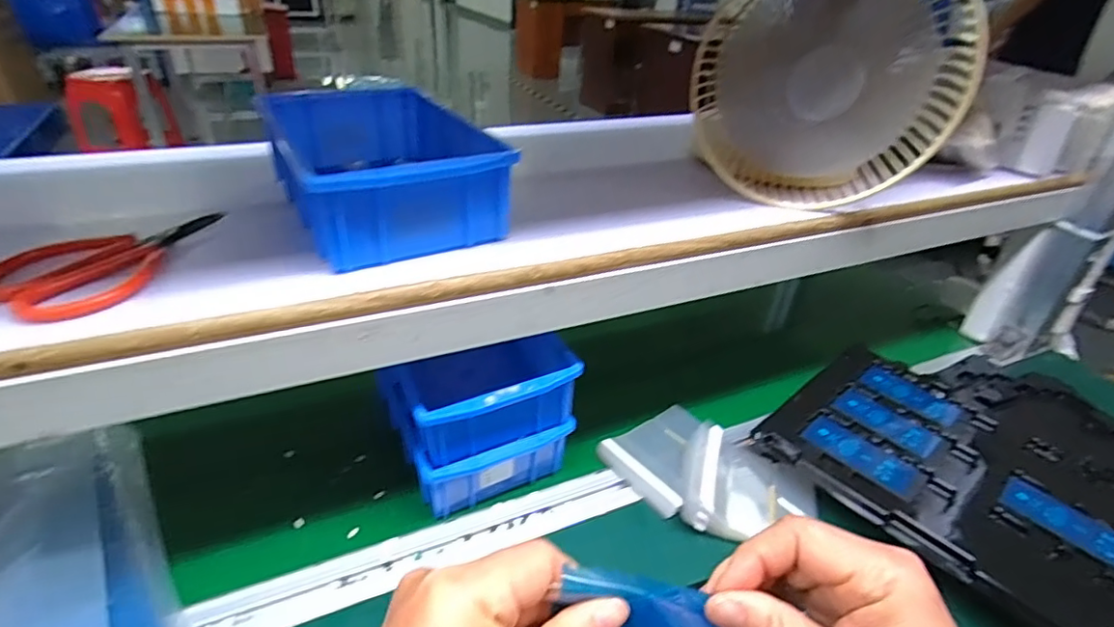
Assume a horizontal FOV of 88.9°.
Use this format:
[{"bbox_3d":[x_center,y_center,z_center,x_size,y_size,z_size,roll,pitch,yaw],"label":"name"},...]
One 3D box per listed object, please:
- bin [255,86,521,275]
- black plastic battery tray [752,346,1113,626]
[{"bbox_3d":[-0.129,-0.108,0.413,0.121,0.061,0.188,-17,38,-29],"label":"bin"},{"bbox_3d":[0.425,0.136,0.540,0.348,0.032,0.331,-23,41,-35],"label":"black plastic battery tray"}]

